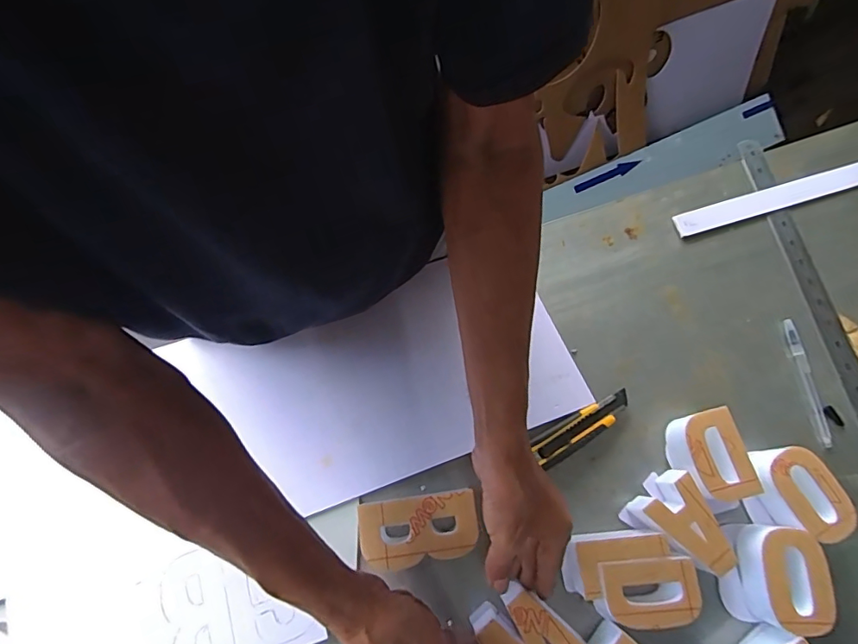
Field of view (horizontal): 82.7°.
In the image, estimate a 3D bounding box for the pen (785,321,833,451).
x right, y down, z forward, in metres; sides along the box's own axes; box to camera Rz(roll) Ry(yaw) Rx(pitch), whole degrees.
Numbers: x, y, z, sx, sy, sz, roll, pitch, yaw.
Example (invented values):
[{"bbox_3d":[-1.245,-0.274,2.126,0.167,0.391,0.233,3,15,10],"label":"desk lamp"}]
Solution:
[{"bbox_3d":[0.410,0.063,0.525,0.015,0.009,0.136,-5,72,-1],"label":"pen"}]

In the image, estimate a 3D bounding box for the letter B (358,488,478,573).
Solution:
[{"bbox_3d":[-0.009,0.198,0.468,0.108,0.042,0.058,-8,72,-2],"label":"letter B"}]

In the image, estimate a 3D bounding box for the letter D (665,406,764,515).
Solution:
[{"bbox_3d":[0.273,0.134,0.481,0.059,0.045,0.086,-18,73,-5],"label":"letter D"}]

